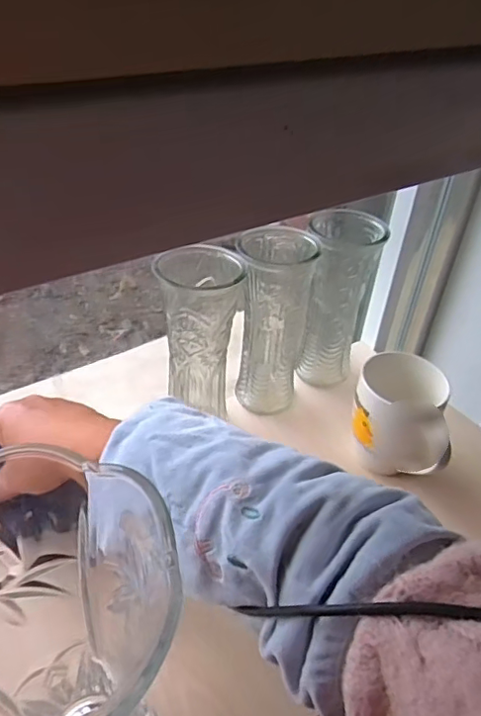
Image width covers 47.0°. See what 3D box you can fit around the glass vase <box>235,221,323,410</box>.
[{"bbox_3d":[0.033,-0.042,0.579,0.070,0.192,0.078,12,39,9],"label":"glass vase"}]

